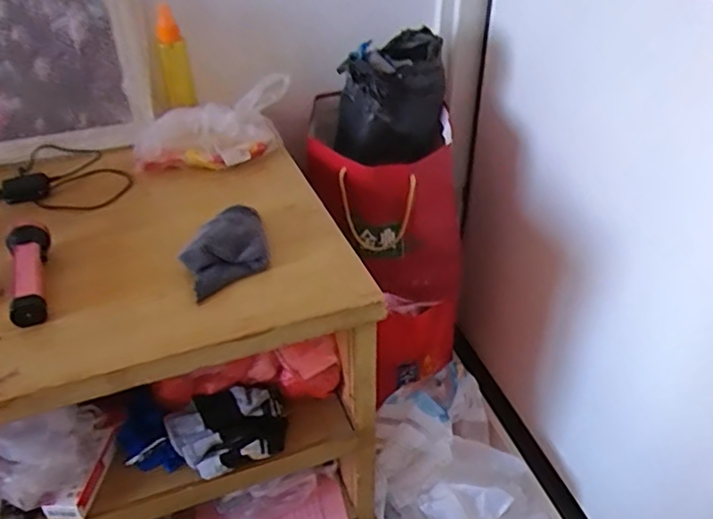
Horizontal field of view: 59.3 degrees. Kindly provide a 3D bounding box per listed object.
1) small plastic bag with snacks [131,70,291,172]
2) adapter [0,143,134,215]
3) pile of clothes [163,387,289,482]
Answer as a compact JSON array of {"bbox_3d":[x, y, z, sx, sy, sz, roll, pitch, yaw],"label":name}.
[{"bbox_3d":[-0.188,-0.167,0.829,0.219,0.078,0.078,-16,38,1],"label":"small plastic bag with snacks"},{"bbox_3d":[-0.402,-0.105,0.800,0.219,0.030,0.125,2,38,3],"label":"adapter"},{"bbox_3d":[-0.150,0.202,0.734,0.137,0.048,0.091,-7,38,-8],"label":"pile of clothes"}]

